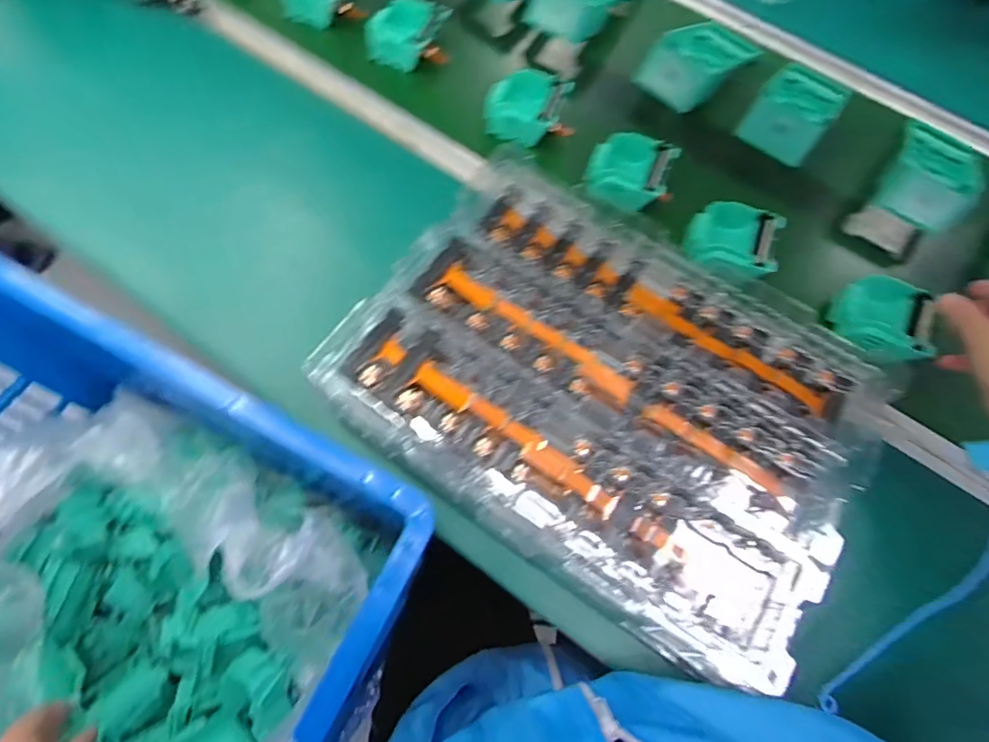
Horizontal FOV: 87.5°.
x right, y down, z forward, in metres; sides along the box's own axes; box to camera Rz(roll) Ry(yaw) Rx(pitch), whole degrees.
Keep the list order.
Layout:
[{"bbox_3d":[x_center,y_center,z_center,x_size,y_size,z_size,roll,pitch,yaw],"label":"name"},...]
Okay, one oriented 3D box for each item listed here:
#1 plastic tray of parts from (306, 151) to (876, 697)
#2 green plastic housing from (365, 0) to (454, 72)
[{"bbox_3d":[0.090,0.008,0.417,0.381,0.058,0.290,30,68,11],"label":"plastic tray of parts"},{"bbox_3d":[-0.103,-0.406,0.623,0.089,0.042,0.078,16,66,5],"label":"green plastic housing"}]

